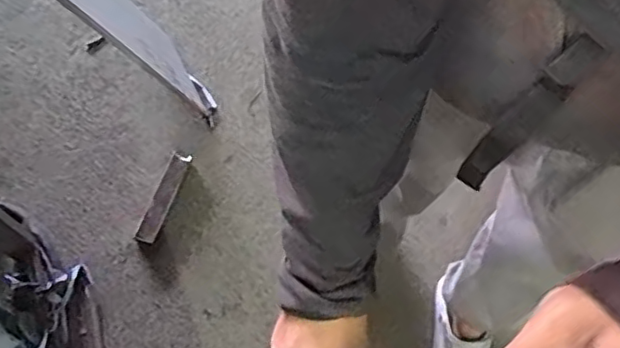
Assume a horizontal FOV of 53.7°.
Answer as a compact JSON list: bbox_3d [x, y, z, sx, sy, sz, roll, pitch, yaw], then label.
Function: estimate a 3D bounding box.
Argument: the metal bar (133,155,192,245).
[{"bbox_3d":[-0.286,0.047,1.189,0.040,0.023,0.181,21,69,4],"label":"metal bar"}]

